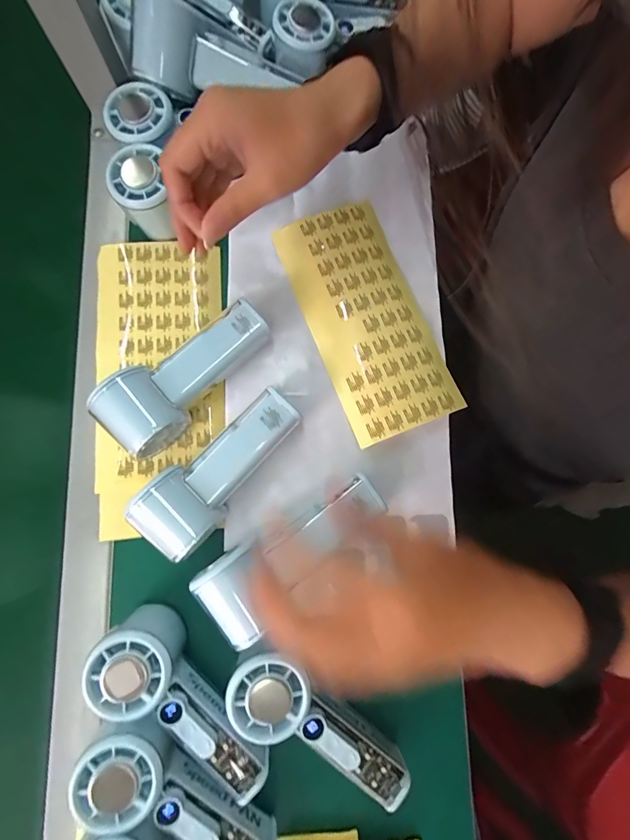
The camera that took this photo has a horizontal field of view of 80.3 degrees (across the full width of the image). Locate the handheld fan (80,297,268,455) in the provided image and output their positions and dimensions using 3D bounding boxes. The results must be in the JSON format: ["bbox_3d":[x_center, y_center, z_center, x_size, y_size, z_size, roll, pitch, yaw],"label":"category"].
[{"bbox_3d":[-0.103,-0.034,0.311,0.152,0.055,0.062,-41,84,-7],"label":"handheld fan"}]

